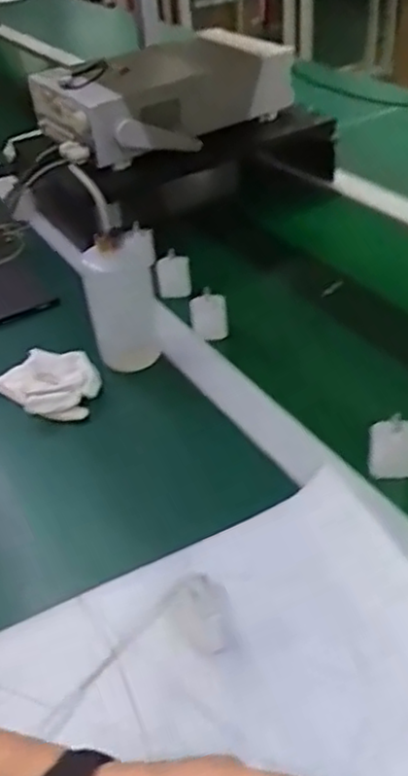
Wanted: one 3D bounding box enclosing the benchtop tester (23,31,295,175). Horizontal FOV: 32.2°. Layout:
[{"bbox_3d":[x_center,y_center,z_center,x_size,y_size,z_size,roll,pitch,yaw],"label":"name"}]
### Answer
[{"bbox_3d":[-0.065,-0.453,1.076,0.356,0.111,0.205,-29,44,-27],"label":"benchtop tester"}]

